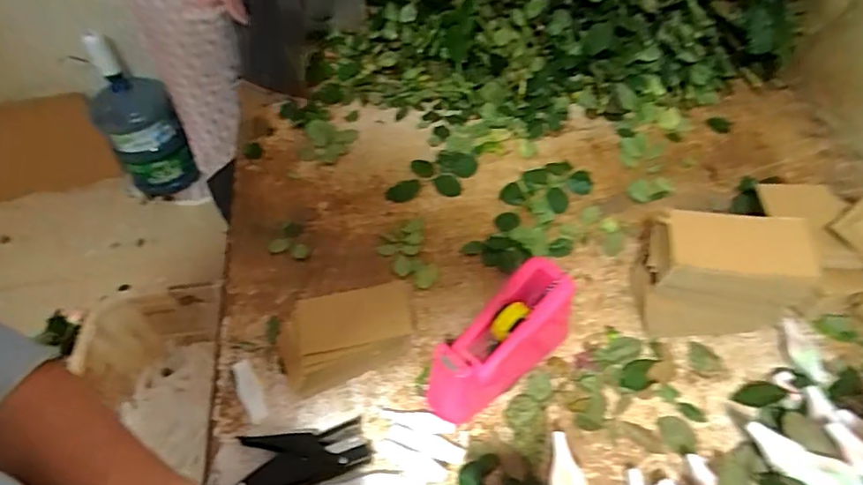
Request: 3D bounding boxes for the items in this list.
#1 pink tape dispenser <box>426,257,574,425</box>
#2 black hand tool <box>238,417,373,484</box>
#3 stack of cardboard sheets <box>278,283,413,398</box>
[{"bbox_3d":[0.089,0.117,0.638,0.084,0.100,0.186,37,63,27],"label":"pink tape dispenser"},{"bbox_3d":[-0.143,0.241,0.606,0.147,0.021,0.064,-8,52,-2],"label":"black hand tool"},{"bbox_3d":[-0.108,0.111,0.690,0.171,0.048,0.110,-21,54,-11],"label":"stack of cardboard sheets"}]

